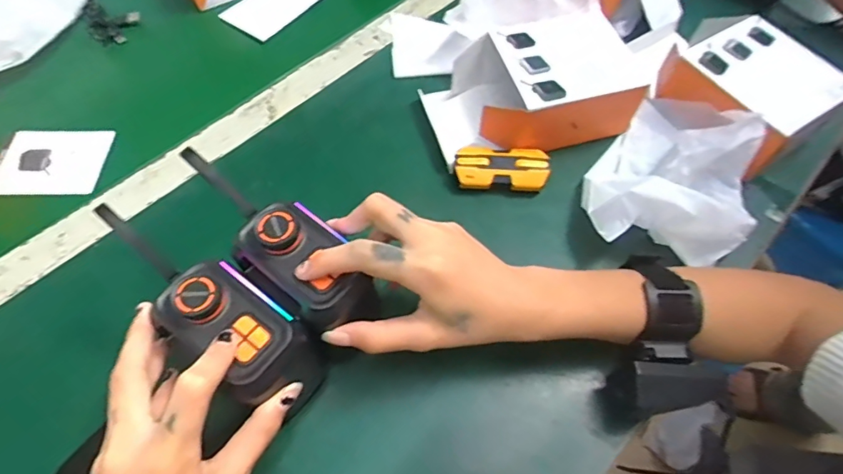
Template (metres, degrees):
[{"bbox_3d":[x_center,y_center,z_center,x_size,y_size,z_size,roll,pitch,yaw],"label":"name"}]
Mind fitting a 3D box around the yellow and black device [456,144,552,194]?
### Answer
[{"bbox_3d":[0.069,-0.059,0.419,0.077,0.014,0.039,5,76,3],"label":"yellow and black device"}]

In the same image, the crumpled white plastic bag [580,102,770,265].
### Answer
[{"bbox_3d":[0.208,-0.053,0.399,0.118,0.094,0.167,23,63,11],"label":"crumpled white plastic bag"}]

